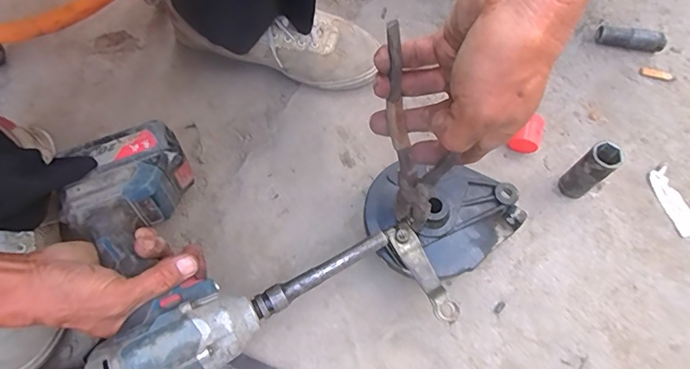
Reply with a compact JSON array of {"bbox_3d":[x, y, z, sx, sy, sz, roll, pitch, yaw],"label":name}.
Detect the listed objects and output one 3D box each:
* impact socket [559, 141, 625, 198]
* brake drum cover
[{"bbox_3d":[0.252,-0.012,0.456,0.028,0.079,0.029,0,66,1],"label":"impact socket"},{"bbox_3d":[0.086,0.032,0.430,0.134,0.039,0.143,37,72,14],"label":"brake drum cover"}]

